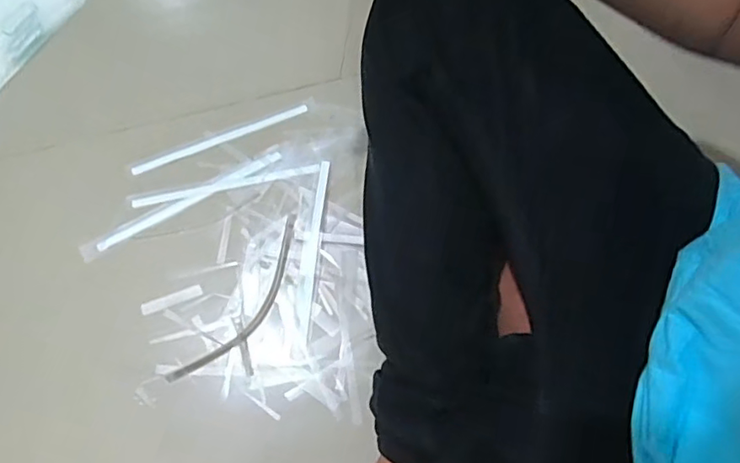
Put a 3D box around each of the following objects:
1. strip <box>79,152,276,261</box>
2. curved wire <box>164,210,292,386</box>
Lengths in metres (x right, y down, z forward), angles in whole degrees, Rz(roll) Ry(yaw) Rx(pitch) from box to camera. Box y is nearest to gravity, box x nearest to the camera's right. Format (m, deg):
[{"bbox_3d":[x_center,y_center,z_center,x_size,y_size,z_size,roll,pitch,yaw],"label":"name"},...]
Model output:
[{"bbox_3d":[-0.221,-0.034,0.668,0.250,0.004,0.019,-29,73,-9],"label":"strip"},{"bbox_3d":[-0.134,0.080,0.627,0.048,0.004,0.221,32,74,11],"label":"curved wire"}]

